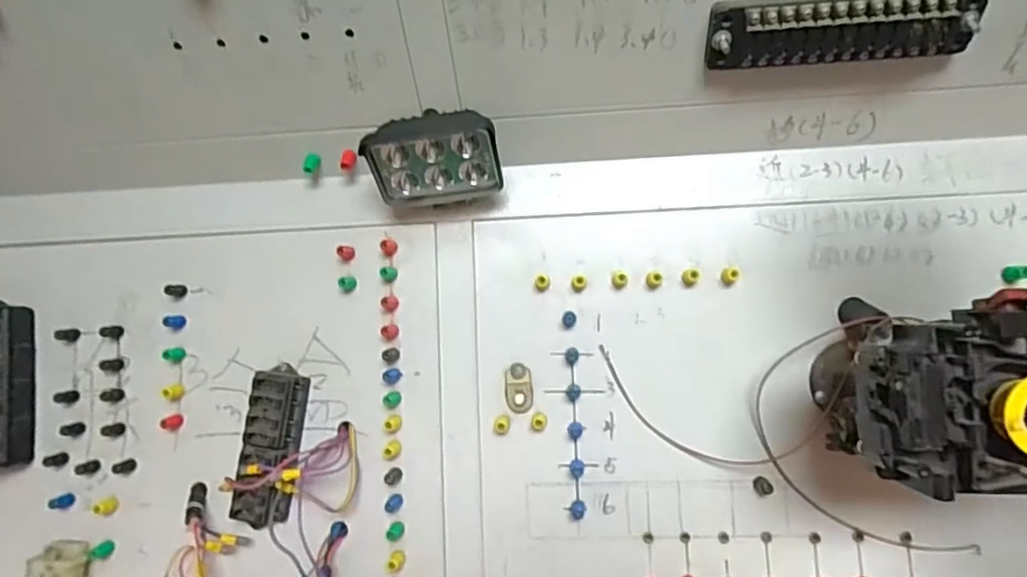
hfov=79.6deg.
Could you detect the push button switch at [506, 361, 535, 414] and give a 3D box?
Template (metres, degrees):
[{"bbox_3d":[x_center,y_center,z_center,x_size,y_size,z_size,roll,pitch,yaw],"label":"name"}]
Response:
[{"bbox_3d":[0.005,0.090,0.557,0.026,0.008,0.045,0,83,5],"label":"push button switch"}]

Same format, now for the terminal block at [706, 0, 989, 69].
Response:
[{"bbox_3d":[0.249,-0.197,0.463,0.193,0.050,0.023,-2,44,6],"label":"terminal block"}]

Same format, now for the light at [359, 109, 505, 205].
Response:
[{"bbox_3d":[-0.068,-0.113,0.539,0.111,0.076,0.047,-7,44,1],"label":"light"}]

